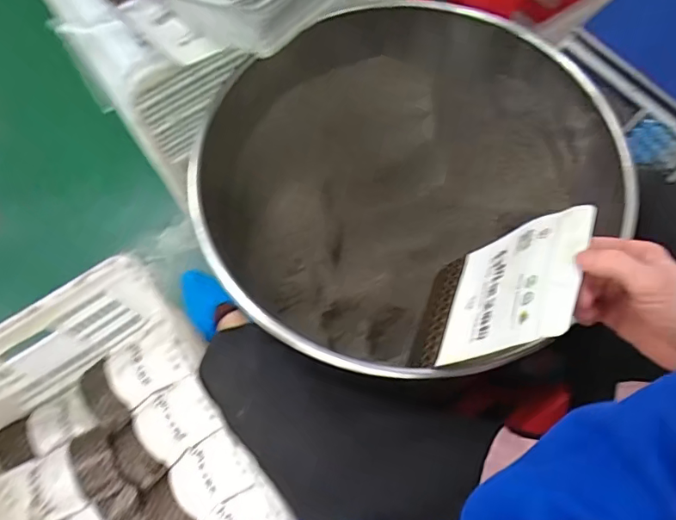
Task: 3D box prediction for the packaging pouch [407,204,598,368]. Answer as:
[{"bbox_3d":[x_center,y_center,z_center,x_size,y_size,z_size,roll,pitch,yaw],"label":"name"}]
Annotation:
[{"bbox_3d":[0.146,0.034,0.489,0.015,0.204,0.138,33,58,-13],"label":"packaging pouch"}]

